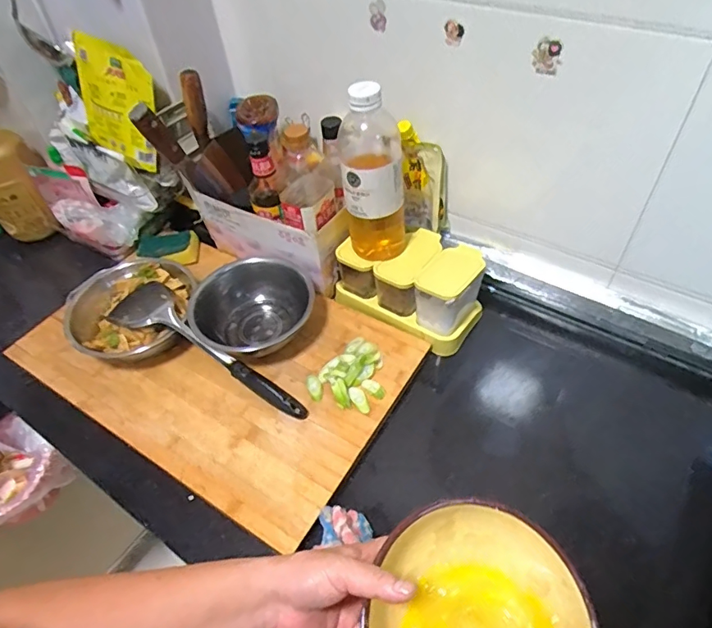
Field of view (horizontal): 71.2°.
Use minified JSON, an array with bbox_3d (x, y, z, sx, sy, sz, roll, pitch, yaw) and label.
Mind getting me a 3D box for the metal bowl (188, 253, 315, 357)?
[{"bbox_3d":[-0.146,-0.007,0.737,0.168,0.059,0.170,-2,49,3],"label":"metal bowl"}]

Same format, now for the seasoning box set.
[{"bbox_3d":[0.083,-0.054,0.746,0.209,0.086,0.130,28,57,26],"label":"seasoning box set"}]

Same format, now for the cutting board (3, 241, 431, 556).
[{"bbox_3d":[-0.212,0.056,0.738,0.547,0.032,0.338,24,55,23],"label":"cutting board"}]

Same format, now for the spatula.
[{"bbox_3d":[-0.213,0.058,0.685,0.319,0.078,0.086,30,58,26],"label":"spatula"}]

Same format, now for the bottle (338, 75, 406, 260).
[{"bbox_3d":[0.023,-0.181,0.668,0.087,0.235,0.086,-3,49,2],"label":"bottle"}]

